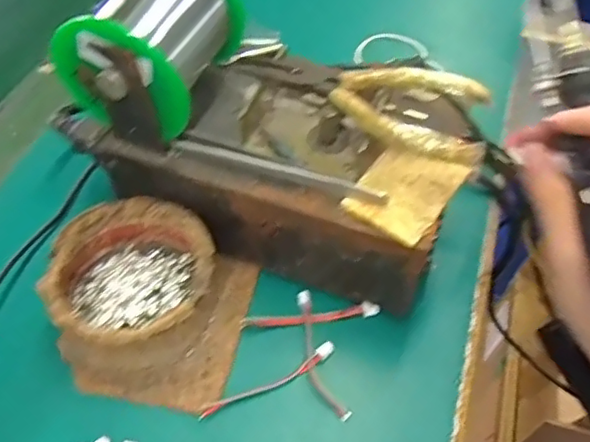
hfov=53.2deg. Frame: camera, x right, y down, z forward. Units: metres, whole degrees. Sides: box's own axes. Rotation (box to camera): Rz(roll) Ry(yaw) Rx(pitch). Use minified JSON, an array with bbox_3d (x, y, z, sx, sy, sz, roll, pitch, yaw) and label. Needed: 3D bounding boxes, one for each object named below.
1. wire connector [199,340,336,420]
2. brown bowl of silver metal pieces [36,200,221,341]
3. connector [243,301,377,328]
[{"bbox_3d":[-0.013,0.082,0.301,0.076,0.005,0.008,-23,58,-20],"label":"wire connector"},{"bbox_3d":[-0.086,0.031,0.313,0.082,0.040,0.082,2,53,-3],"label":"brown bowl of silver metal pieces"},{"bbox_3d":[0.009,0.053,0.326,0.076,0.004,0.009,-4,54,-7],"label":"connector"}]

